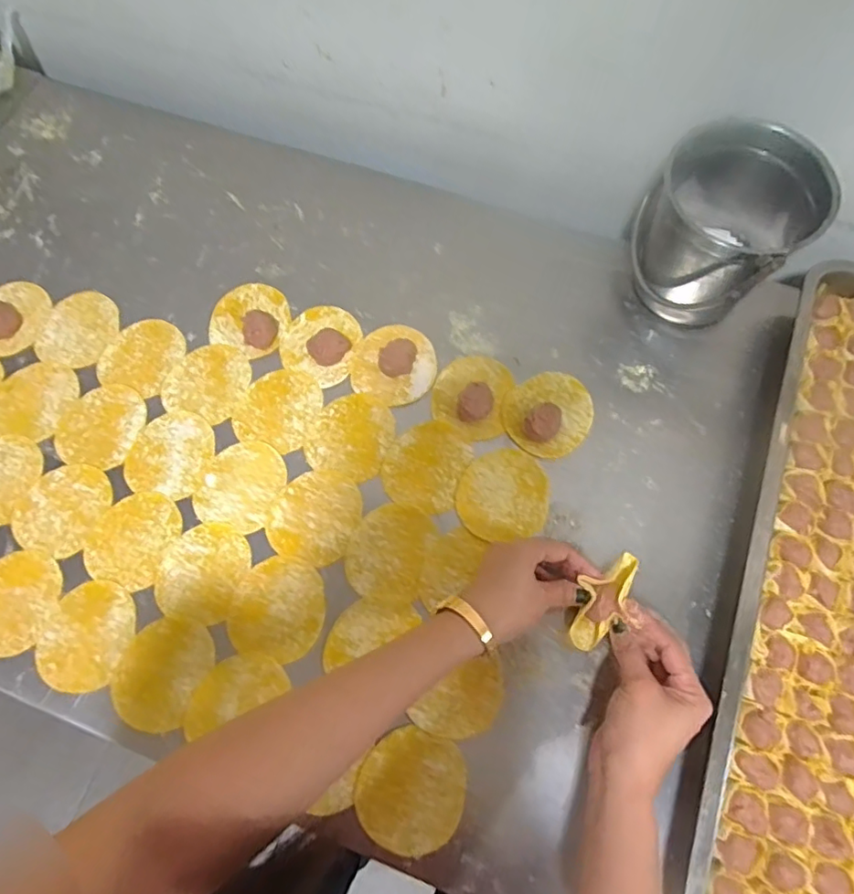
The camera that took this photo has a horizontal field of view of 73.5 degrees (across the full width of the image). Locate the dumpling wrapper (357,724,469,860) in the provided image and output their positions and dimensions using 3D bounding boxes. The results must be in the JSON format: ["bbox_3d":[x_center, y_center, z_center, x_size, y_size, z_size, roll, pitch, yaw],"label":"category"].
[{"bbox_3d":[-0.008,0.264,0.439,0.082,0.004,0.076,1,69,-3],"label":"dumpling wrapper"}]

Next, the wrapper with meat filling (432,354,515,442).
[{"bbox_3d":[0.042,-0.052,0.541,0.070,0.014,0.083,12,71,5],"label":"wrapper with meat filling"}]

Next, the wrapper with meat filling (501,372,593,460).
[{"bbox_3d":[0.115,-0.036,0.530,0.083,0.026,0.077,-39,75,-12],"label":"wrapper with meat filling"}]

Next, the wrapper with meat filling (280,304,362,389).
[{"bbox_3d":[-0.106,-0.106,0.569,0.077,0.013,0.081,0,71,1],"label":"wrapper with meat filling"}]

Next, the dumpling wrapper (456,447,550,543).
[{"bbox_3d":[0.067,0.041,0.508,0.078,0.006,0.081,0,69,-1],"label":"dumpling wrapper"}]

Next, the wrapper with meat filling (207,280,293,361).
[{"bbox_3d":[-0.177,-0.136,0.574,0.076,0.021,0.083,23,72,8],"label":"wrapper with meat filling"}]

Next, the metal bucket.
[{"bbox_3d":[0.262,-0.191,0.527,0.111,0.140,0.127,-39,75,-12],"label":"metal bucket"}]

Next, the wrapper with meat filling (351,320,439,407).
[{"bbox_3d":[-0.031,-0.083,0.554,0.079,0.012,0.079,24,73,9],"label":"wrapper with meat filling"}]

